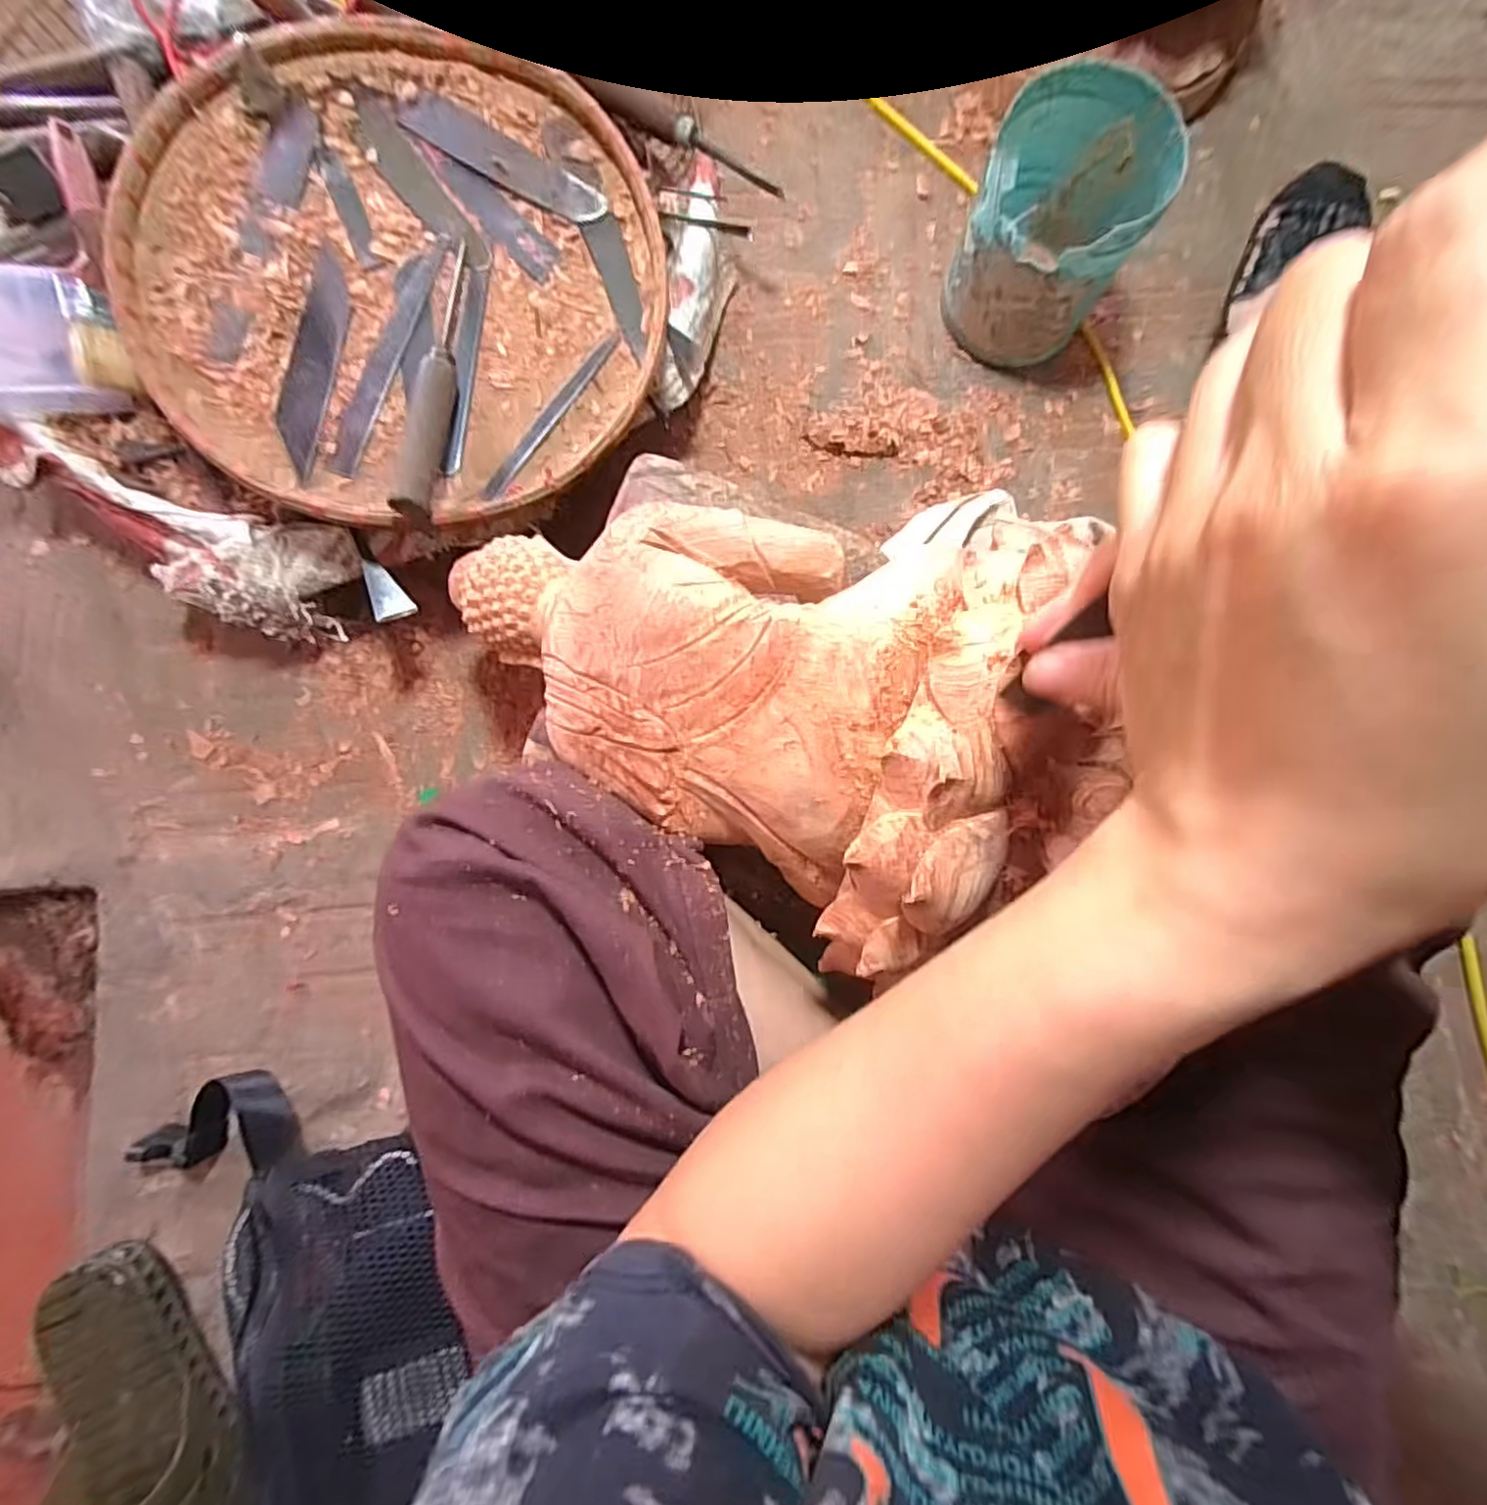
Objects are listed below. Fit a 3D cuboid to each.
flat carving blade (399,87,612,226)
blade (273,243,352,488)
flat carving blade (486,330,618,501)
[{"bbox_3d":[-0.143,-0.358,0.400,0.131,0.006,0.027,30,82,0],"label":"flat carving blade"},{"bbox_3d":[-0.248,-0.223,0.382,0.026,0.004,0.134,10,85,-6],"label":"blade"},{"bbox_3d":[-0.115,-0.202,0.395,0.011,0.004,0.126,35,82,1],"label":"flat carving blade"}]

